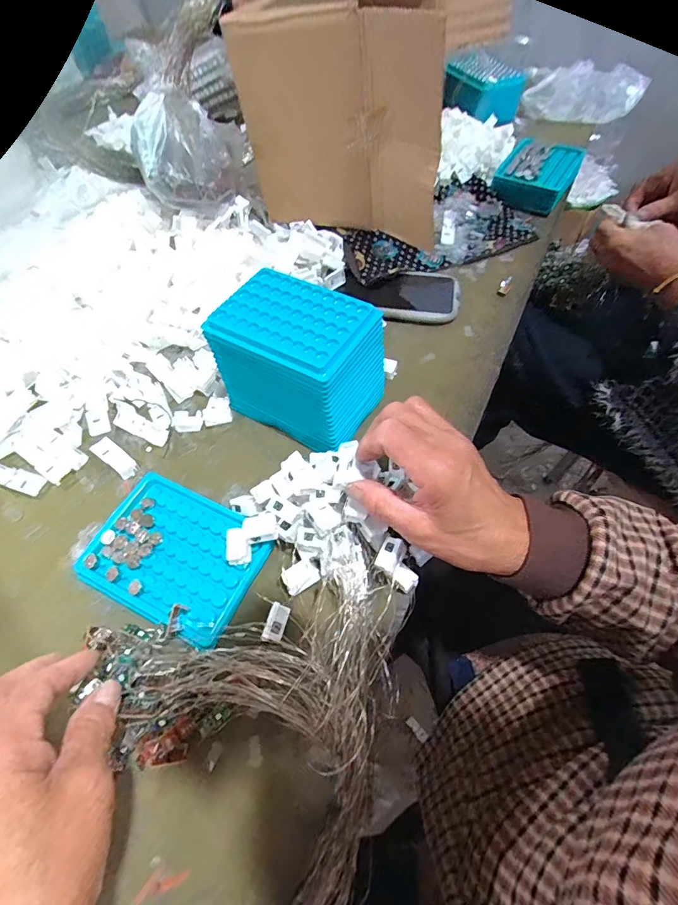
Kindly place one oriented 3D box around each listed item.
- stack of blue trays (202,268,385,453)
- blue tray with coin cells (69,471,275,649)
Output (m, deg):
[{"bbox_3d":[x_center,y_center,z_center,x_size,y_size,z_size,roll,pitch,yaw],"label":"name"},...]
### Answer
[{"bbox_3d":[-0.032,-0.081,0.389,0.151,0.100,0.093,26,63,17],"label":"stack of blue trays"},{"bbox_3d":[-0.131,0.083,0.340,0.135,0.020,0.098,23,62,15],"label":"blue tray with coin cells"}]

